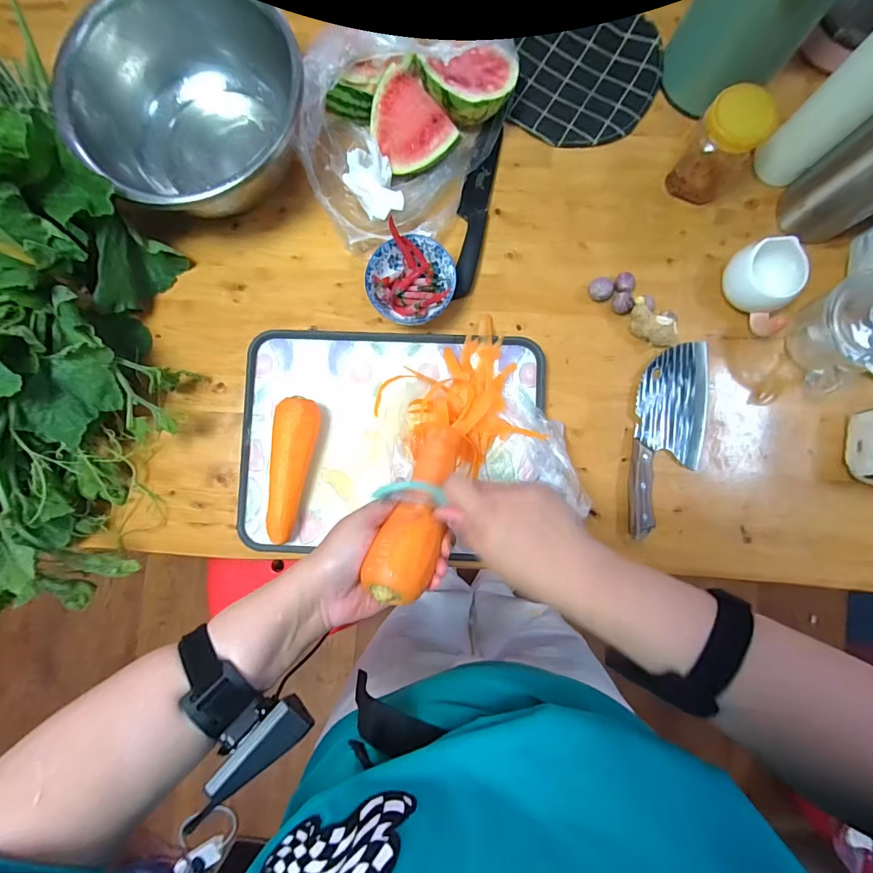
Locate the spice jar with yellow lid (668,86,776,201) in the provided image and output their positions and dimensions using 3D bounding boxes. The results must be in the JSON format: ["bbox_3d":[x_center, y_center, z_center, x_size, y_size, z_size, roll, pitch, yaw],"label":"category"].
[{"bbox_3d":[0.334,-0.342,0.506,0.072,0.111,0.055,37,90,3],"label":"spice jar with yellow lid"}]

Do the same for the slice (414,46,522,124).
[{"bbox_3d":[0.047,-0.439,0.538,0.115,0.075,0.083,-33,86,0],"label":"slice"}]

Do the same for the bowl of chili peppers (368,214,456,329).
[{"bbox_3d":[-0.030,-0.196,0.542,0.106,0.056,0.100,0,88,3],"label":"bowl of chili peppers"}]

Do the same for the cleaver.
[{"bbox_3d":[0.297,0.003,0.536,0.090,0.020,0.244,7,88,3],"label":"cleaver"}]

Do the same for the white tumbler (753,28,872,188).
[{"bbox_3d":[0.440,-0.364,0.453,0.060,0.204,0.053,38,90,3],"label":"white tumbler"}]

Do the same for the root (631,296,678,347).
[{"bbox_3d":[0.272,-0.138,0.536,0.072,0.035,0.032,37,90,3],"label":"root"}]

